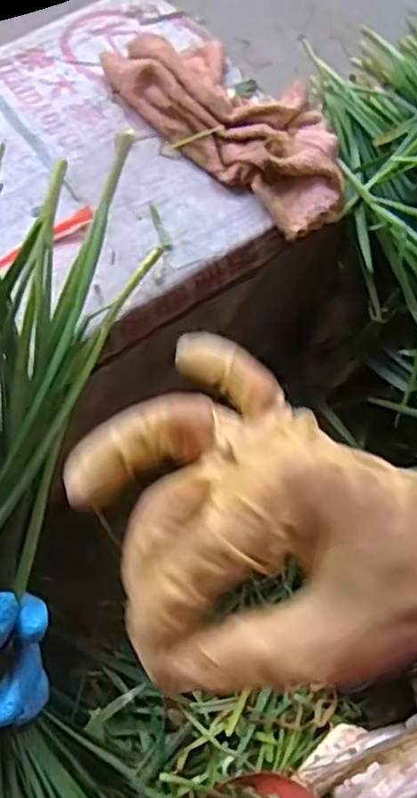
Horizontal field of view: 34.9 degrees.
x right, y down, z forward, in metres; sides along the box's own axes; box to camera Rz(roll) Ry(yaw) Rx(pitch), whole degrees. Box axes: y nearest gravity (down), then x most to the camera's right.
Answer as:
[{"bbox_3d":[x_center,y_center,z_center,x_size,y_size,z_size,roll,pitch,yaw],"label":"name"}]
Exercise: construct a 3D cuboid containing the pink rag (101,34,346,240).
[{"bbox_3d":[0.022,-0.252,0.582,0.248,0.037,0.107,42,73,17],"label":"pink rag"}]

